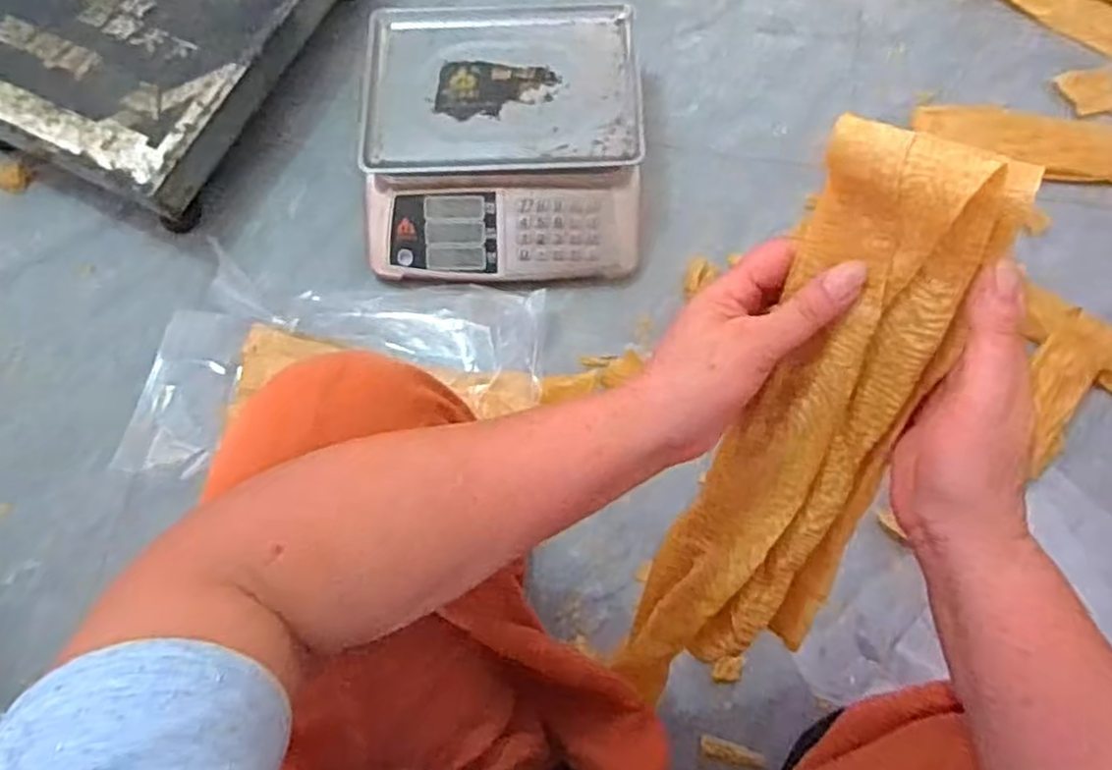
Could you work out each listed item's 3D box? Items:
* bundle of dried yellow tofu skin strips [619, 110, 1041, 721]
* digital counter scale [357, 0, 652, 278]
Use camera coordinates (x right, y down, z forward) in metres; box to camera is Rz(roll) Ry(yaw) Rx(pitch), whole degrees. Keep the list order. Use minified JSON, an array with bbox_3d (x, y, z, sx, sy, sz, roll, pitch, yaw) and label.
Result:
[{"bbox_3d":[0.130,0.054,0.410,0.104,0.377,0.042,21,33,8],"label":"bundle of dried yellow tofu skin strips"},{"bbox_3d":[-0.065,-0.313,0.934,0.334,0.107,0.345,0,72,2],"label":"digital counter scale"}]

